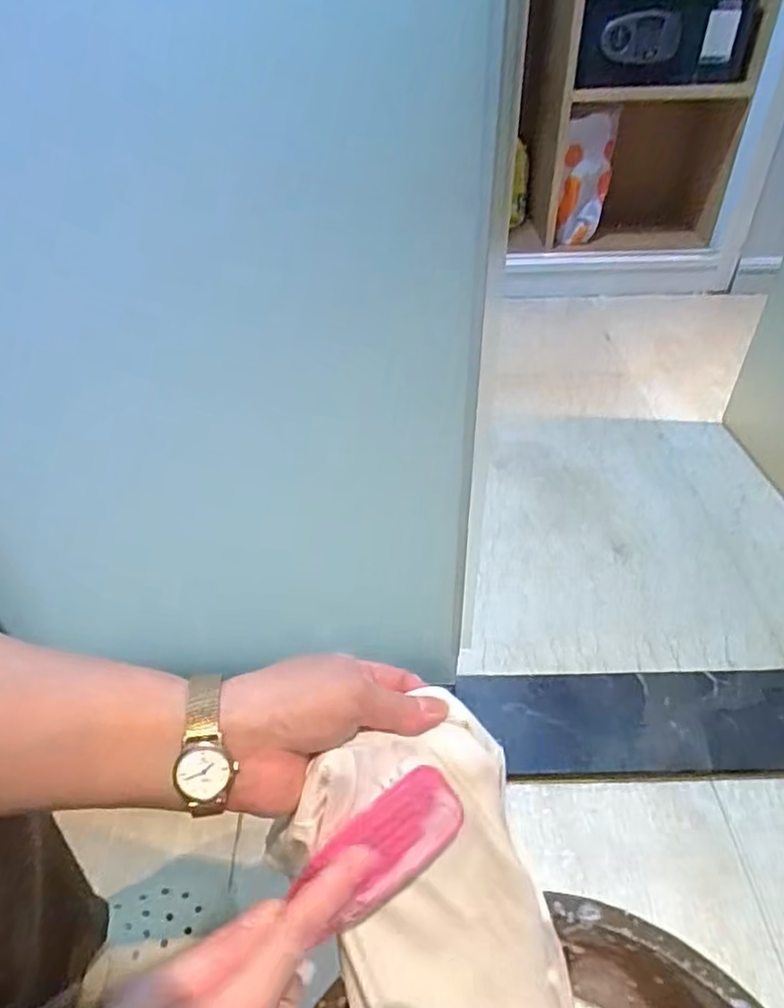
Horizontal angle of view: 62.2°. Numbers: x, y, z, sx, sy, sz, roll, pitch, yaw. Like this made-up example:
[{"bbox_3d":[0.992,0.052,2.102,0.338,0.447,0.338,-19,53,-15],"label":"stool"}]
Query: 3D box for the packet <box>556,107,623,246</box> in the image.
[{"bbox_3d":[0.499,-0.836,1.668,0.130,0.406,0.104,8,72,11],"label":"packet"}]

